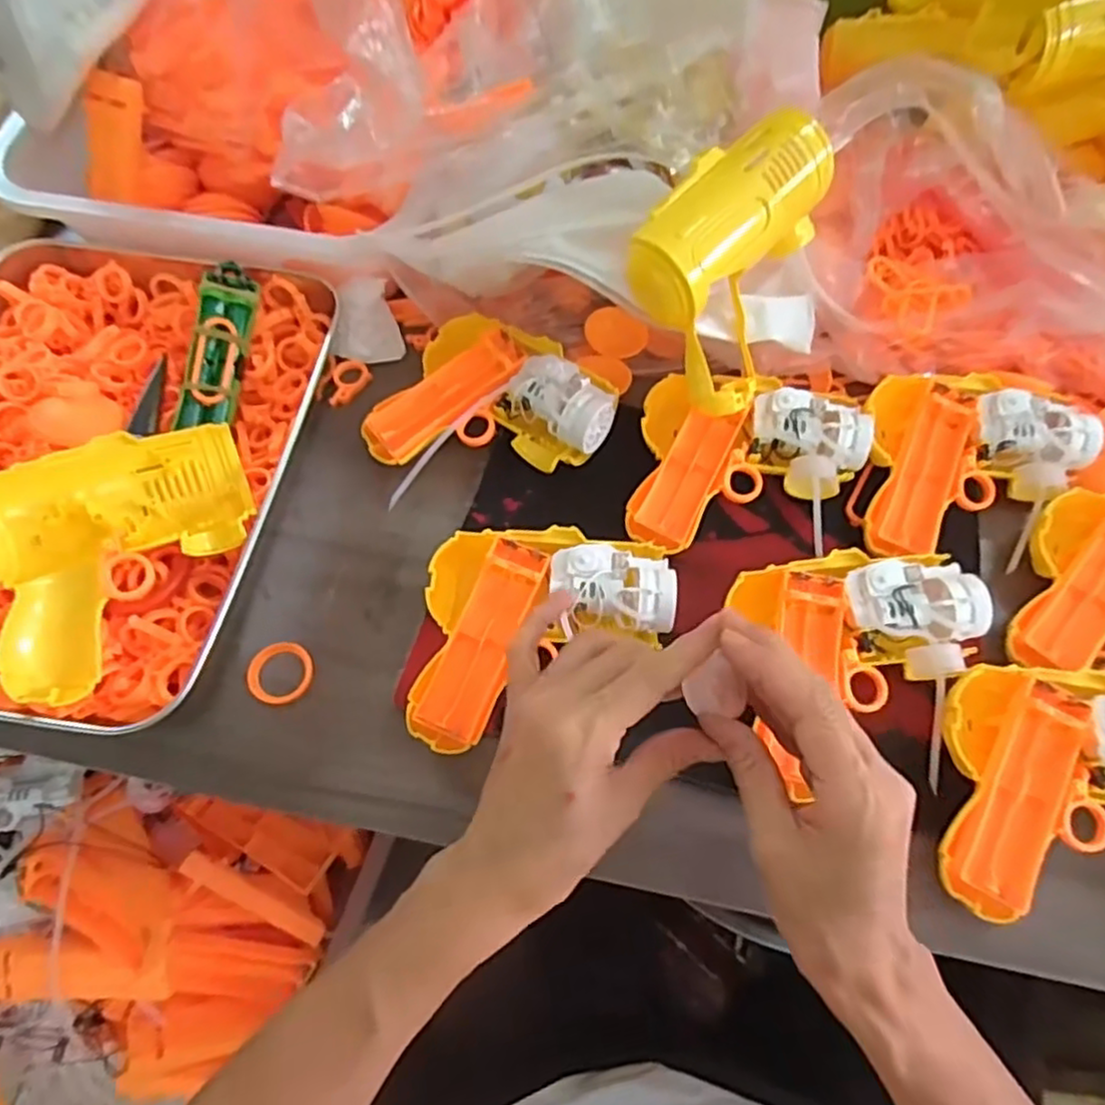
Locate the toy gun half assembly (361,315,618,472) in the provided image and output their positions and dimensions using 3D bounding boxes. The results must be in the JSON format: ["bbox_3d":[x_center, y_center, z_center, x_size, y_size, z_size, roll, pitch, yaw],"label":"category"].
[{"bbox_3d":[-0.039,-0.106,0.445,0.157,0.035,0.103,2,65,1],"label":"toy gun half assembly"}]

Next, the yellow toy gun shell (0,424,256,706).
[{"bbox_3d":[-0.225,0.000,0.363,0.128,0.047,0.122,-20,67,-9],"label":"yellow toy gun shell"}]

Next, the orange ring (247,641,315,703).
[{"bbox_3d":[-0.155,0.068,0.394,0.037,0.004,0.036,0,65,0],"label":"orange ring"}]

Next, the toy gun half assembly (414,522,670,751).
[{"bbox_3d":[-0.004,0.044,0.376,0.135,0.038,0.113,-1,65,-1],"label":"toy gun half assembly"}]

